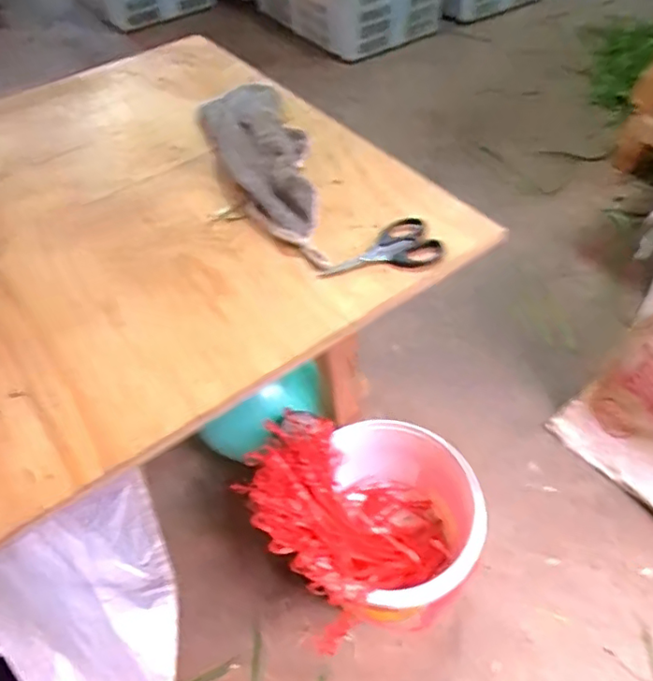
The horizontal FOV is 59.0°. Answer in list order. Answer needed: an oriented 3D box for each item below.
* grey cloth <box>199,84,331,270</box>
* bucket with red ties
[{"bbox_3d":[-0.057,-0.193,0.613,0.096,0.029,0.328,-19,50,-12],"label":"grey cloth"},{"bbox_3d":[0.058,0.247,0.753,0.272,0.268,0.268,0,49,4],"label":"bucket with red ties"}]

